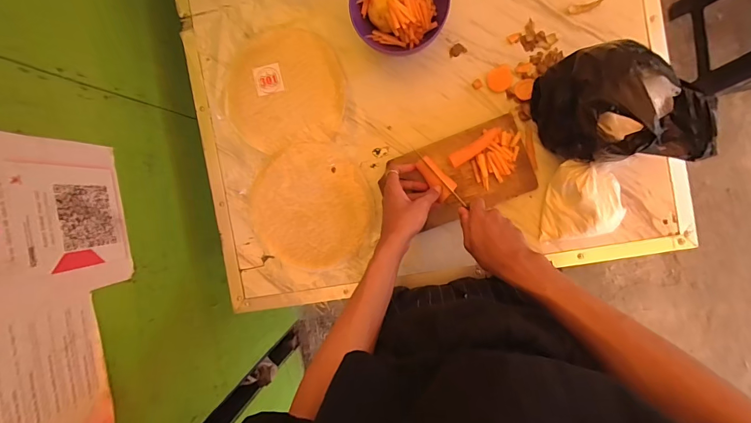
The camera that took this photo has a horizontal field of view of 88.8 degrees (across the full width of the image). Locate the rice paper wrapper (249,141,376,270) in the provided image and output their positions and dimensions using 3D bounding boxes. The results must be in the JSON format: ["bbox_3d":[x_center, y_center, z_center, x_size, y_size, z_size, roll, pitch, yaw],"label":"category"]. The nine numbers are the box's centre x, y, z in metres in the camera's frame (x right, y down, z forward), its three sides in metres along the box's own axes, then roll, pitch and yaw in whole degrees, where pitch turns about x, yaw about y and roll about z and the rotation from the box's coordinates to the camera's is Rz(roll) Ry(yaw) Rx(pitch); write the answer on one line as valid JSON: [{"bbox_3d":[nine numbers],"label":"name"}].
[{"bbox_3d":[-0.114,-0.009,0.678,0.215,0.006,0.214,-5,92,7],"label":"rice paper wrapper"}]

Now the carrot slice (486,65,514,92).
[{"bbox_3d":[0.205,-0.217,0.629,0.040,0.005,0.039,-17,90,7],"label":"carrot slice"}]

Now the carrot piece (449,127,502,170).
[{"bbox_3d":[0.161,-0.104,0.613,0.094,0.006,0.021,-35,86,-1],"label":"carrot piece"}]

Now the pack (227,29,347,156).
[{"bbox_3d":[-0.160,-0.216,0.674,0.205,0.007,0.204,-12,91,7],"label":"pack"}]

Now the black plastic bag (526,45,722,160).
[{"bbox_3d":[0.341,-0.144,0.536,0.185,0.185,0.152,-6,92,7],"label":"black plastic bag"}]

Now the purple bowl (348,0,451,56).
[{"bbox_3d":[0.038,-0.335,0.619,0.149,0.062,0.139,0,93,7],"label":"purple bowl"}]

